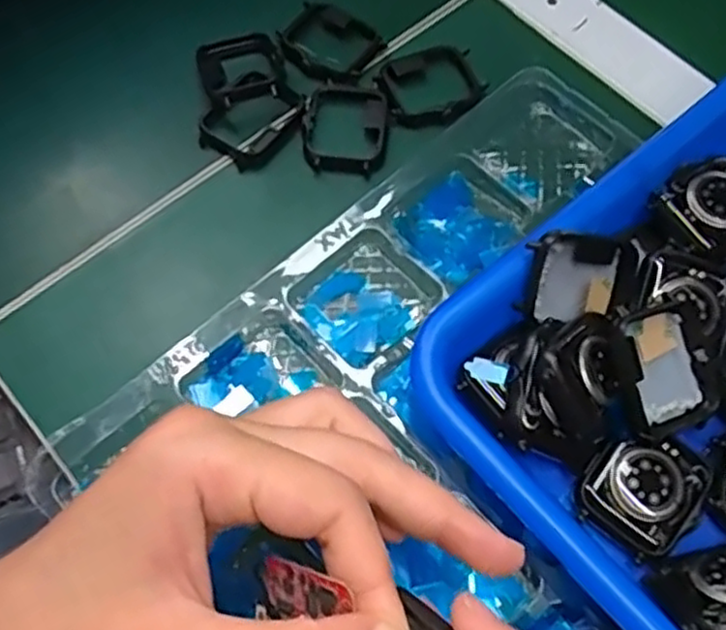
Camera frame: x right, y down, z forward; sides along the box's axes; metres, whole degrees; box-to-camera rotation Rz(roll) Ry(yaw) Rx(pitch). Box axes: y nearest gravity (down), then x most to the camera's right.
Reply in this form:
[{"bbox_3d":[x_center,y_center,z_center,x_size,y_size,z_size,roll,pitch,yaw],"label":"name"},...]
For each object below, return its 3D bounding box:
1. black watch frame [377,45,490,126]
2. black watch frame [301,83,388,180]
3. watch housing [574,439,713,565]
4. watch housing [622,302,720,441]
[{"bbox_3d":[0.032,-0.106,0.334,0.048,0.010,0.041,-23,68,-12],"label":"black watch frame"},{"bbox_3d":[-0.008,-0.085,0.325,0.037,0.009,0.046,2,65,-1],"label":"black watch frame"},{"bbox_3d":[0.094,0.058,0.242,0.036,0.010,0.038,36,69,14],"label":"watch housing"},{"bbox_3d":[0.104,0.018,0.250,0.031,0.007,0.042,-16,88,-25],"label":"watch housing"}]

